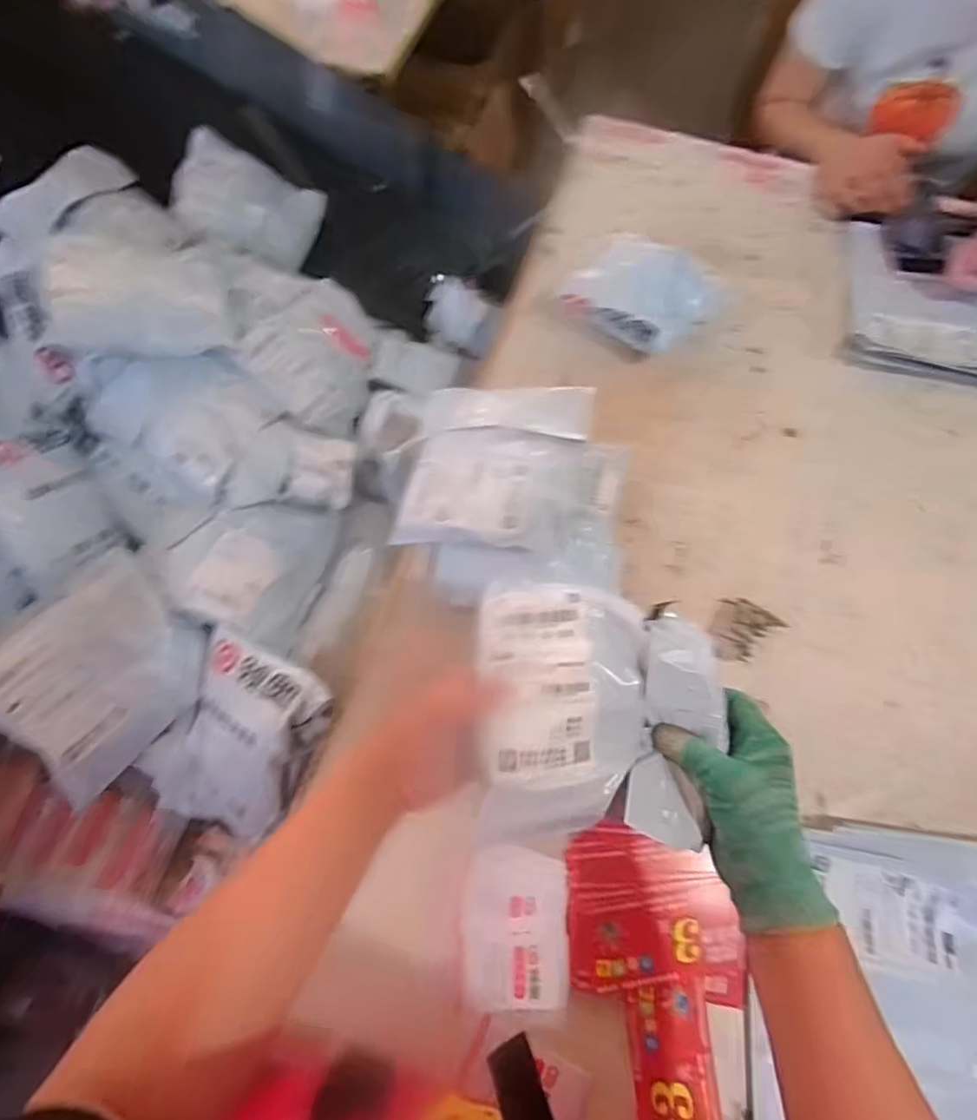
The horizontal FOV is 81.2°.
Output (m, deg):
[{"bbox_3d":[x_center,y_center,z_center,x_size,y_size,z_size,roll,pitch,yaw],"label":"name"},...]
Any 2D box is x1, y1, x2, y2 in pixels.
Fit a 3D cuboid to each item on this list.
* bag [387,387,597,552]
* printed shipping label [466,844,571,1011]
[{"bbox_3d":[0.004,-0.100,0.589,0.185,0.069,0.184,4,81,20],"label":"bag"},{"bbox_3d":[0.026,0.319,0.497,0.087,0.009,0.122,0,70,0],"label":"printed shipping label"}]

